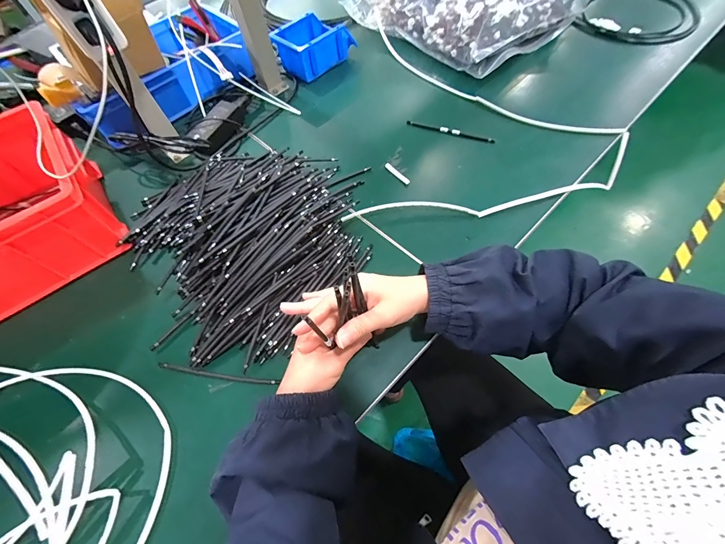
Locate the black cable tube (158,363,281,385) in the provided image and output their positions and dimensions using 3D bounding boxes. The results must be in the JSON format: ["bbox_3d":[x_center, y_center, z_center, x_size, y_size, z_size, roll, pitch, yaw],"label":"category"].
[{"bbox_3d":[-0.180,0.127,0.409,0.159,0.004,0.008,7,62,6],"label":"black cable tube"}]

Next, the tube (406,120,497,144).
[{"bbox_3d":[0.157,-0.253,0.595,0.158,0.007,0.011,20,65,13],"label":"tube"}]

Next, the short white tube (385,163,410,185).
[{"bbox_3d":[0.058,-0.166,0.554,0.009,0.004,0.056,-35,66,-15],"label":"short white tube"}]

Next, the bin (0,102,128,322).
[{"bbox_3d":[-0.559,-0.070,0.481,0.320,0.129,0.267,-34,64,-14],"label":"bin"}]

